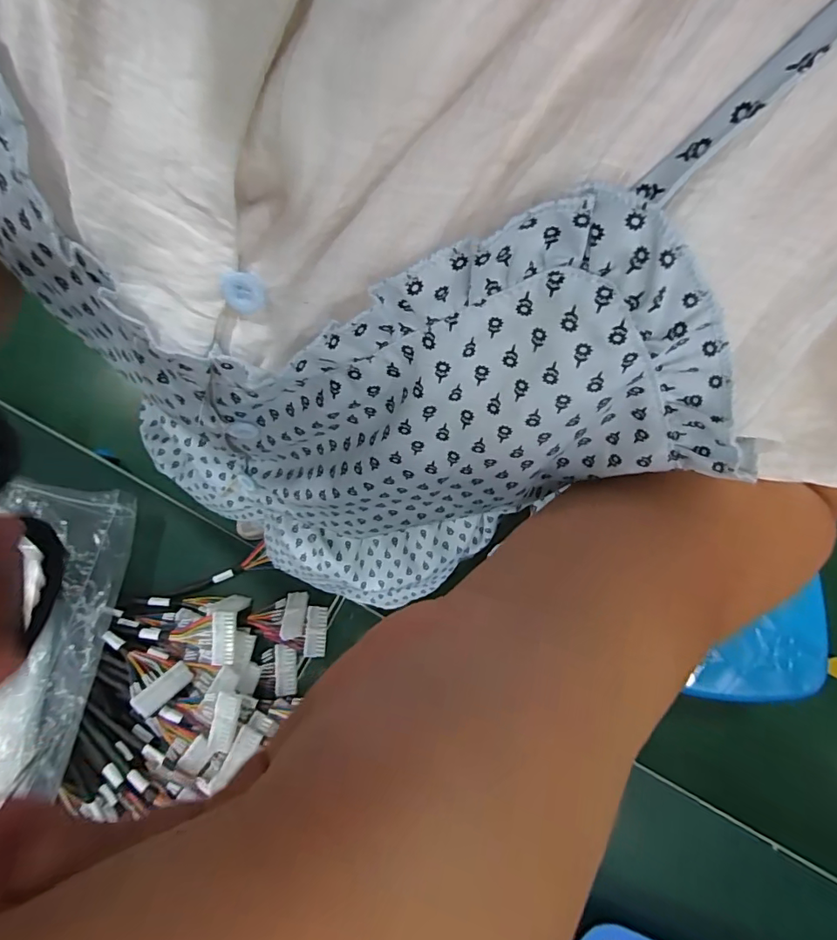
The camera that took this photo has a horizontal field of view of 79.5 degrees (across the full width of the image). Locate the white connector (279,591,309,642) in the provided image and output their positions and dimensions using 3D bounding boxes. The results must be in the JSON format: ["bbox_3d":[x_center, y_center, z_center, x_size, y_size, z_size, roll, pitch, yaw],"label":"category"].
[{"bbox_3d":[-0.132,0.153,0.531,0.023,0.010,0.053,3,49,1],"label":"white connector"}]

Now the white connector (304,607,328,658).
[{"bbox_3d":[-0.109,0.172,0.536,0.022,0.008,0.051,3,78,1],"label":"white connector"}]

